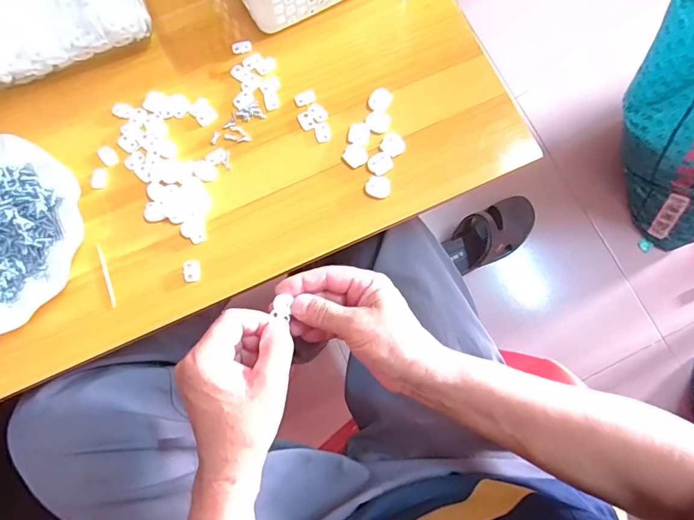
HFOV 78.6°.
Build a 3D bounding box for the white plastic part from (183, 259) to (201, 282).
[{"bbox_3d":[-0.143,0.010,0.390,0.014,0.005,0.020,-10,79,-2],"label":"white plastic part"}]

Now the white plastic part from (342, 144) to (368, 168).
[{"bbox_3d":[0.008,-0.101,0.407,0.021,0.004,0.023,0,79,0],"label":"white plastic part"}]

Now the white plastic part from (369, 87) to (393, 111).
[{"bbox_3d":[0.033,-0.157,0.415,0.022,0.004,0.022,0,79,0],"label":"white plastic part"}]

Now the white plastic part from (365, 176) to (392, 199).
[{"bbox_3d":[0.030,-0.069,0.400,0.023,0.004,0.021,1,79,0],"label":"white plastic part"}]

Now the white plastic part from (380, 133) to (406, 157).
[{"bbox_3d":[0.044,-0.111,0.406,0.023,0.004,0.020,42,82,8],"label":"white plastic part"}]

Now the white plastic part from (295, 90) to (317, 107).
[{"bbox_3d":[-0.041,-0.160,0.415,0.021,0.004,0.014,-18,79,-3],"label":"white plastic part"}]

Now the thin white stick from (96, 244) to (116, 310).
[{"bbox_3d":[-0.223,0.014,0.391,0.005,0.004,0.061,-17,79,-3],"label":"thin white stick"}]

